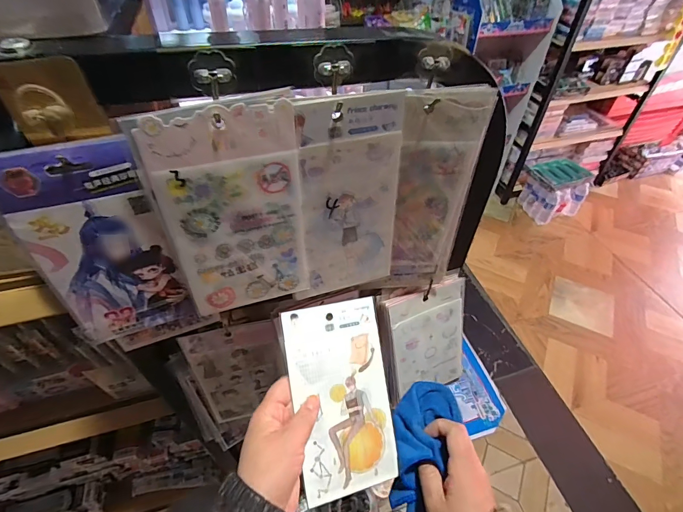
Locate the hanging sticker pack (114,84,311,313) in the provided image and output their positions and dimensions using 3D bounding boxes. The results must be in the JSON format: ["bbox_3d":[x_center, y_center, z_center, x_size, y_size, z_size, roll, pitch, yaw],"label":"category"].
[{"bbox_3d":[-0.078,-0.026,0.282,0.100,0.177,0.005,-15,43,-16],"label":"hanging sticker pack"}]

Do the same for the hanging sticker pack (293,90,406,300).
[{"bbox_3d":[0.008,-0.040,0.312,0.089,0.186,0.004,-9,42,-15],"label":"hanging sticker pack"}]

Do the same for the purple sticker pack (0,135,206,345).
[{"bbox_3d":[-0.171,0.007,0.275,0.084,0.186,0.014,-17,44,-18],"label":"purple sticker pack"}]

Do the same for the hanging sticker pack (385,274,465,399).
[{"bbox_3d":[0.113,0.111,0.480,0.104,0.171,0.010,-16,30,-14],"label":"hanging sticker pack"}]

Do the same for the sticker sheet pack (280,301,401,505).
[{"bbox_3d":[0.001,0.143,0.373,0.099,0.004,0.186,-8,87,-18],"label":"sticker sheet pack"}]

